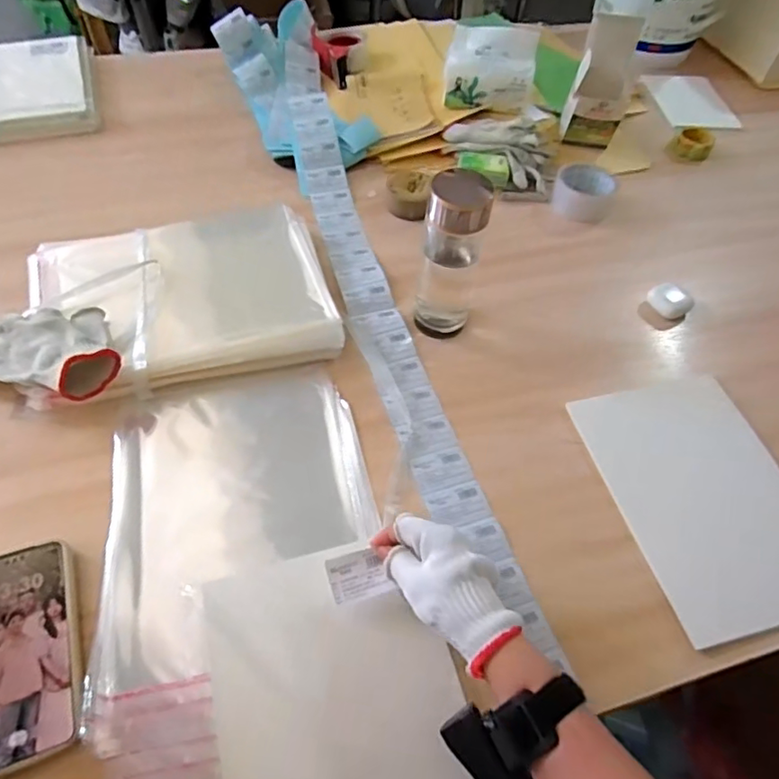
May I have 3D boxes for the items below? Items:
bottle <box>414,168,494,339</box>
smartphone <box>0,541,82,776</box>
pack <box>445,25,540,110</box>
[{"bbox_3d":[0.066,-0.138,0.614,0.064,0.194,0.057,11,55,4],"label":"bottle"},{"bbox_3d":[-0.289,0.202,0.436,0.080,0.012,0.161,-15,57,-14],"label":"smartphone"},{"bbox_3d":[0.164,-0.525,0.915,0.143,0.089,0.090,9,54,3],"label":"pack"}]

